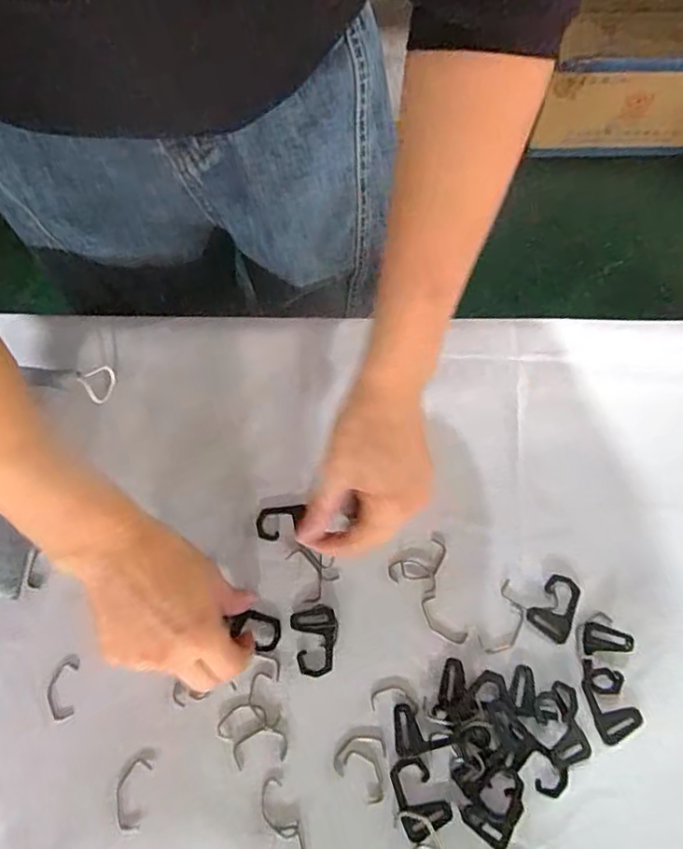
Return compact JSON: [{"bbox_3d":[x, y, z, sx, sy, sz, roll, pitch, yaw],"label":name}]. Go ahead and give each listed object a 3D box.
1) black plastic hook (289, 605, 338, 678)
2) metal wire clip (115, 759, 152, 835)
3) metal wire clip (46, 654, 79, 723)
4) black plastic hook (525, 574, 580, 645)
[{"bbox_3d":[-0.016,0.145,0.383,0.030,0.004,0.042,-13,70,-6],"label":"black plastic hook"},{"bbox_3d":[-0.130,0.228,0.351,0.020,0.004,0.040,7,70,2],"label":"metal wire clip"},{"bbox_3d":[-0.183,0.172,0.375,0.020,0.004,0.039,-1,70,-1],"label":"metal wire clip"},{"bbox_3d":[0.148,0.125,0.390,0.030,0.004,0.041,36,73,12],"label":"black plastic hook"}]

